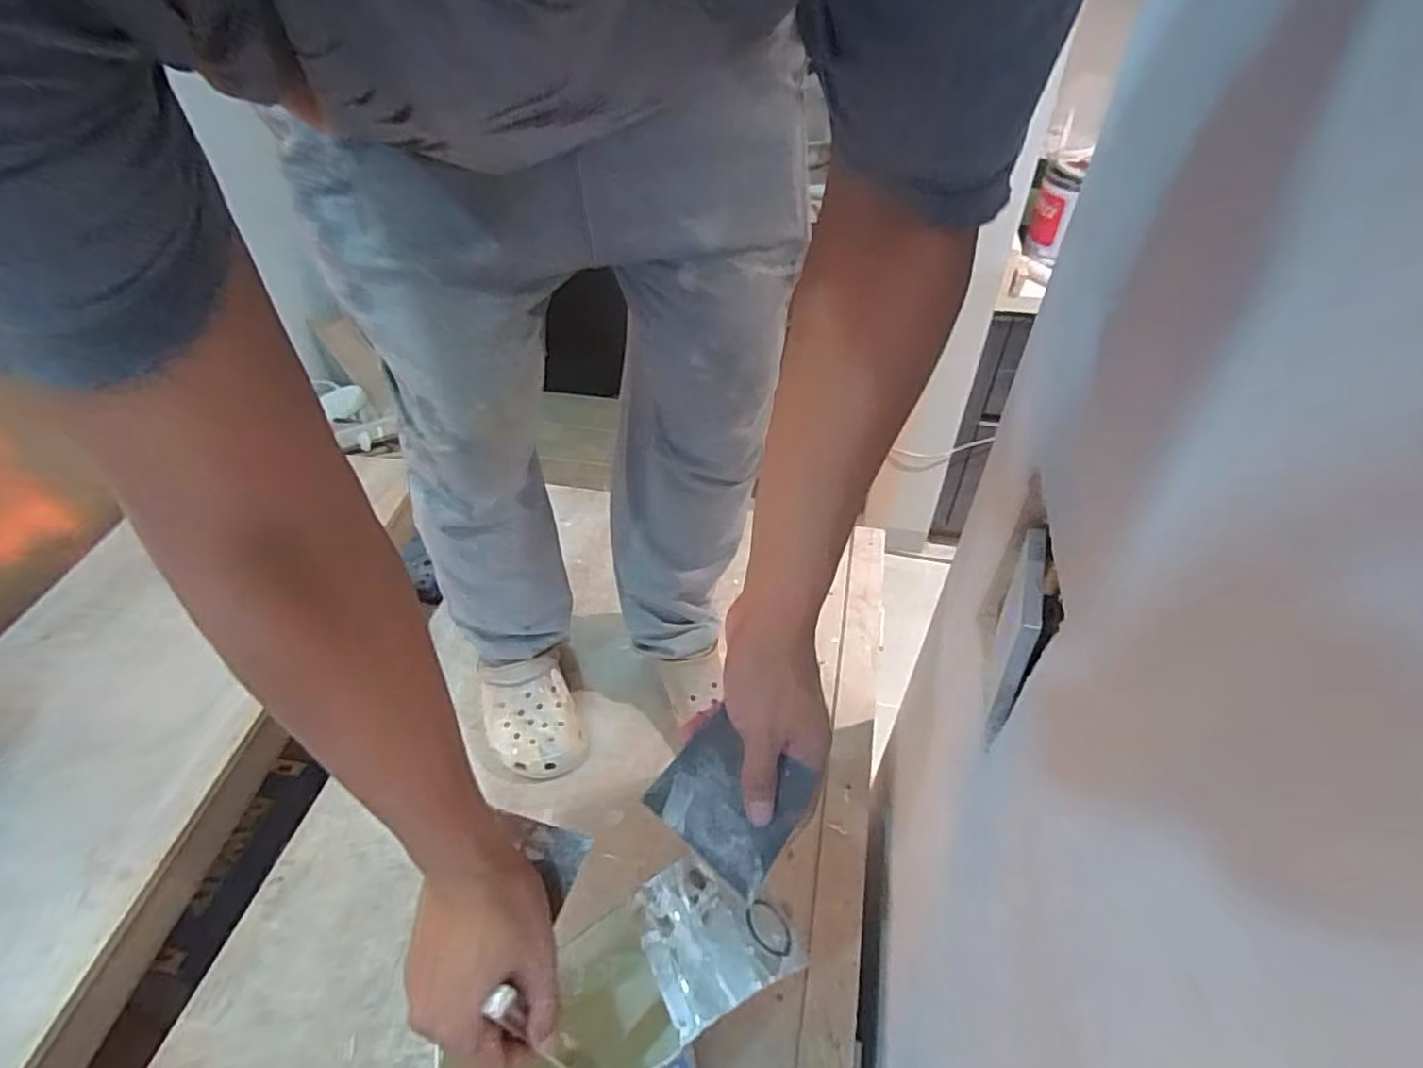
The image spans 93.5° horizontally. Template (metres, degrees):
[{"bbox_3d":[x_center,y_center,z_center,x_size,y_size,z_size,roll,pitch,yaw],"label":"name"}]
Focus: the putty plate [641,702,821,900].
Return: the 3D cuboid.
[{"bbox_3d":[0.012,0.174,0.440,0.089,0.006,0.092,36,99,19],"label":"putty plate"}]

